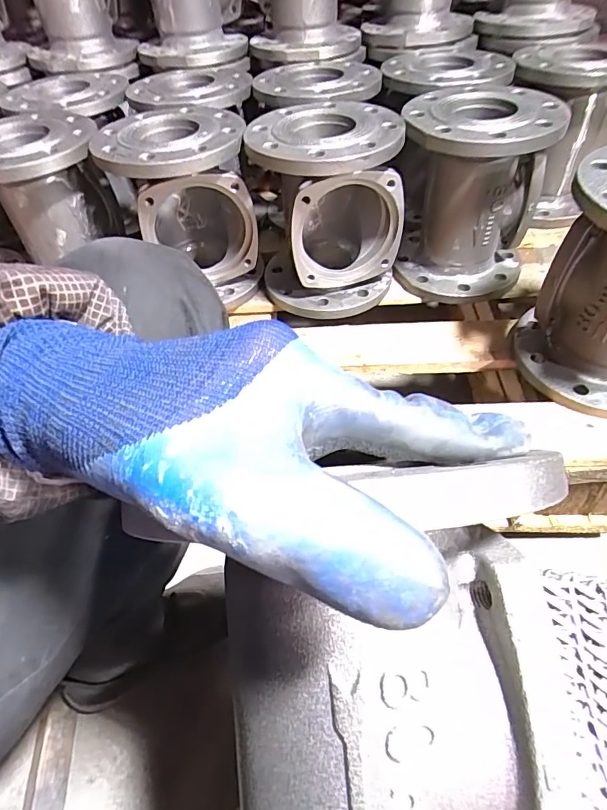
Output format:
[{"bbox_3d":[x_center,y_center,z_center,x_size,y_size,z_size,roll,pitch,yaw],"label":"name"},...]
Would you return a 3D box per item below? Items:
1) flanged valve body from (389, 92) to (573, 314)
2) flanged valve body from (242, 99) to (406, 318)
[{"bbox_3d":[0.220,-0.281,0.635,0.186,0.220,0.175,18,54,18],"label":"flanged valve body"},{"bbox_3d":[0.036,-0.259,0.627,0.186,0.207,0.167,2,51,5],"label":"flanged valve body"}]

